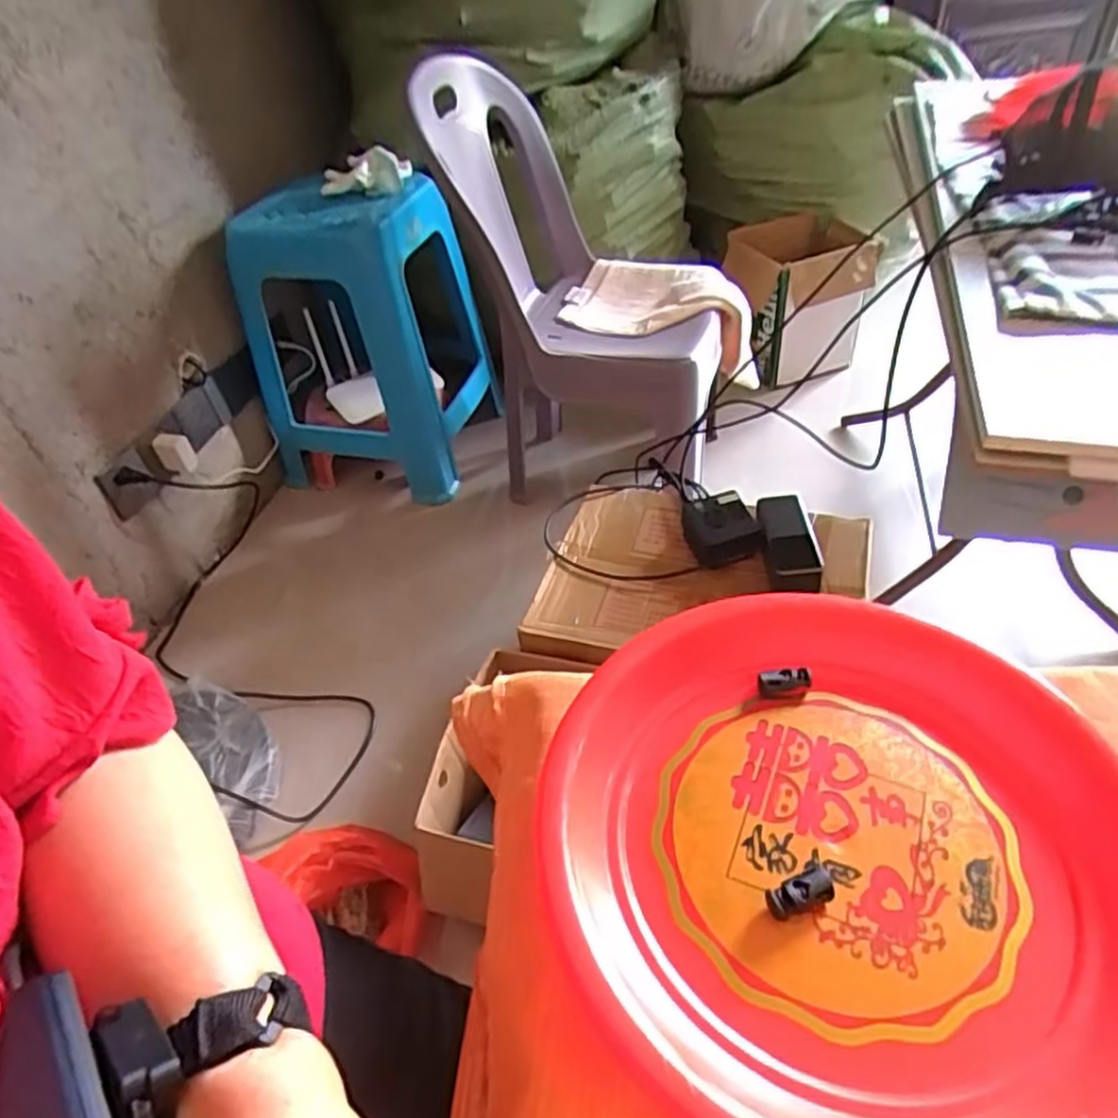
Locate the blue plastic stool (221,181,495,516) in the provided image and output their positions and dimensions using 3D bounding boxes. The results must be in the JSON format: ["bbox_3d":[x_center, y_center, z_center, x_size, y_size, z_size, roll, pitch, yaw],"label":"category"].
[{"bbox_3d":[-0.328,-0.388,1.342,0.344,0.503,0.308,8,46,15],"label":"blue plastic stool"}]

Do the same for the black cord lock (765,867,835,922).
[{"bbox_3d":[0.102,0.140,0.312,0.030,0.007,0.014,-17,45,-9],"label":"black cord lock"}]

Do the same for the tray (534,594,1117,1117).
[{"bbox_3d":[0.123,0.122,0.326,0.245,0.031,0.250,11,47,18],"label":"tray"}]

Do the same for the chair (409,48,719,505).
[{"bbox_3d":[0.048,-0.421,1.165,0.392,0.596,0.416,4,45,12],"label":"chair"}]

